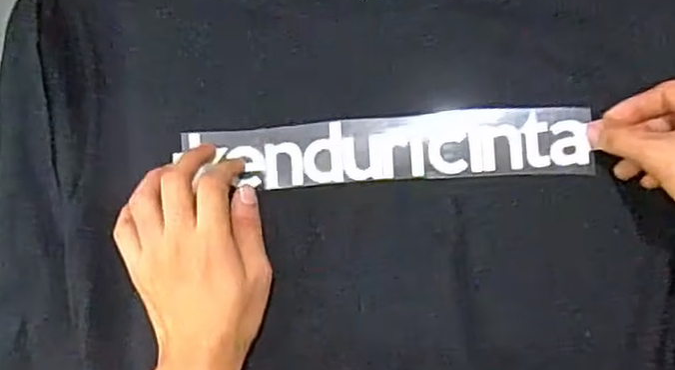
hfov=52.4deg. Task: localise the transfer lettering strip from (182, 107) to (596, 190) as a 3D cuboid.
[{"bbox_3d":[0.037,-0.026,0.503,0.282,0.005,0.048,-2,88,5],"label":"transfer lettering strip"}]

